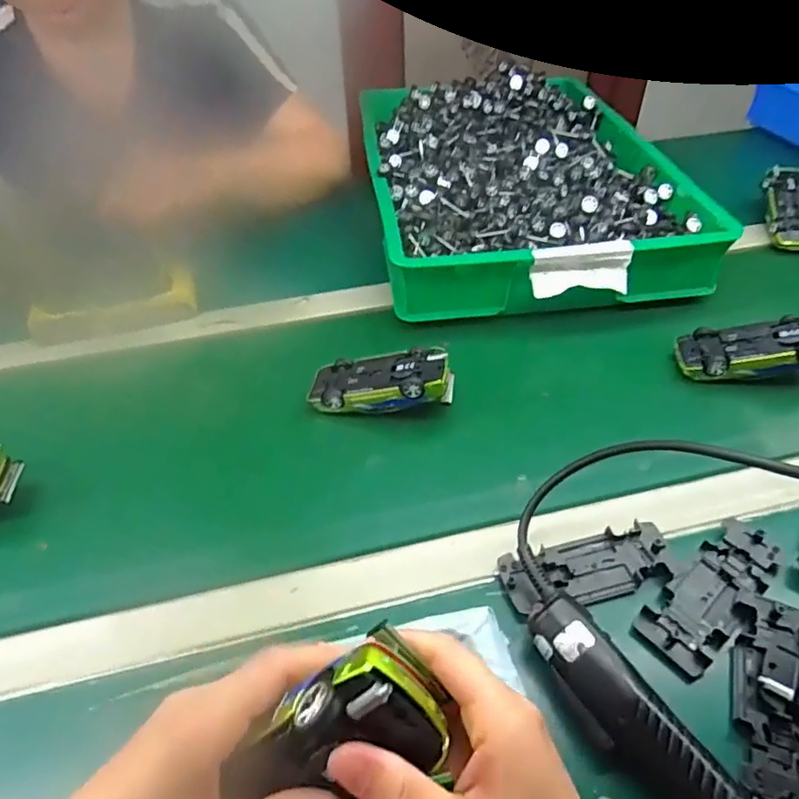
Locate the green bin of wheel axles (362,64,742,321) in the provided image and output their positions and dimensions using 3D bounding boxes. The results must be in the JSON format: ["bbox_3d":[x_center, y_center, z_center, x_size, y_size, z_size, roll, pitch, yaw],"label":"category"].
[{"bbox_3d":[0.156,-0.283,0.762,0.373,0.097,0.470,-5,44,-4],"label":"green bin of wheel axles"}]

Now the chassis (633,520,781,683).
[{"bbox_3d":[0.218,0.133,0.408,0.127,0.010,0.047,-33,54,-26],"label":"chassis"}]

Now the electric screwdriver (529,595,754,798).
[{"bbox_3d":[0.149,0.201,0.310,0.040,0.033,0.219,-25,51,-20],"label":"electric screwdriver"}]

